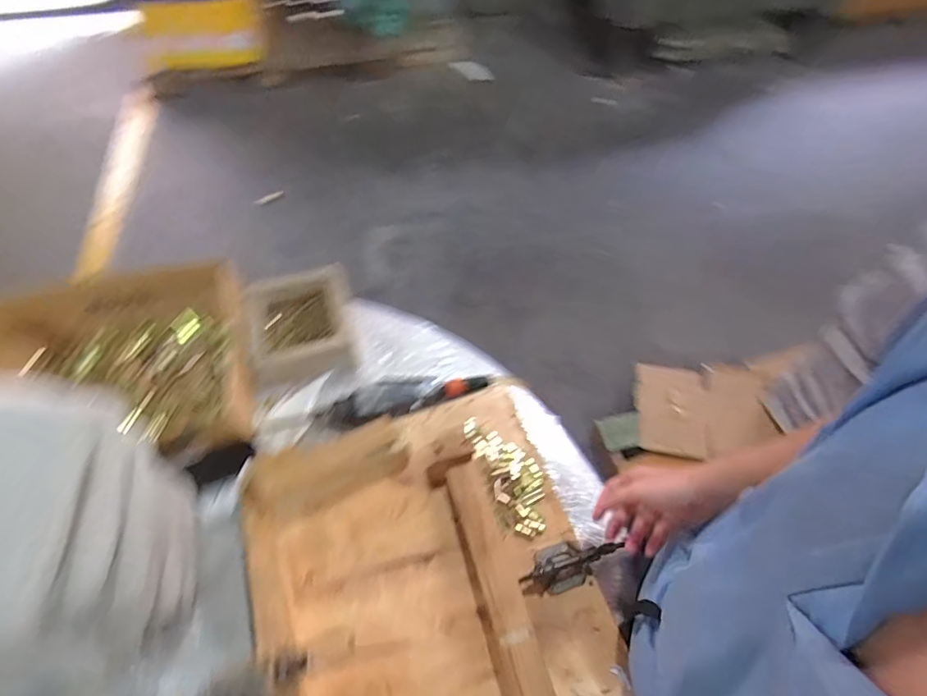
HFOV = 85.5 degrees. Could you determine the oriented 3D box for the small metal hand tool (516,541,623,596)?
[{"bbox_3d":[0.142,0.288,0.669,0.145,0.033,0.059,-15,60,-9],"label":"small metal hand tool"}]

